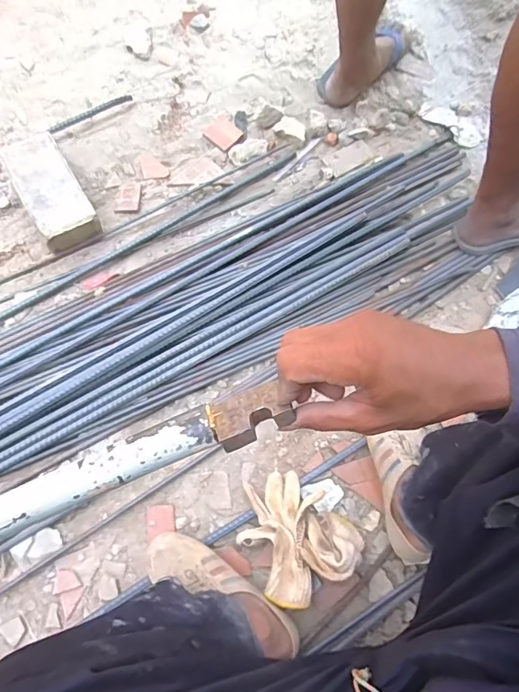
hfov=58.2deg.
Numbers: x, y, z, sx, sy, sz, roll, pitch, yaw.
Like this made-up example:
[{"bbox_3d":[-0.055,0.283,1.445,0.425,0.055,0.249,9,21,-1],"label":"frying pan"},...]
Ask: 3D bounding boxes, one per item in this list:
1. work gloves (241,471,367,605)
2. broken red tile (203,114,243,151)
[{"bbox_3d":[0.051,0.272,0.688,0.146,0.064,0.169,-34,71,-10],"label":"work gloves"},{"bbox_3d":[-0.076,-0.452,0.984,0.077,0.005,0.065,42,76,16],"label":"broken red tile"}]

